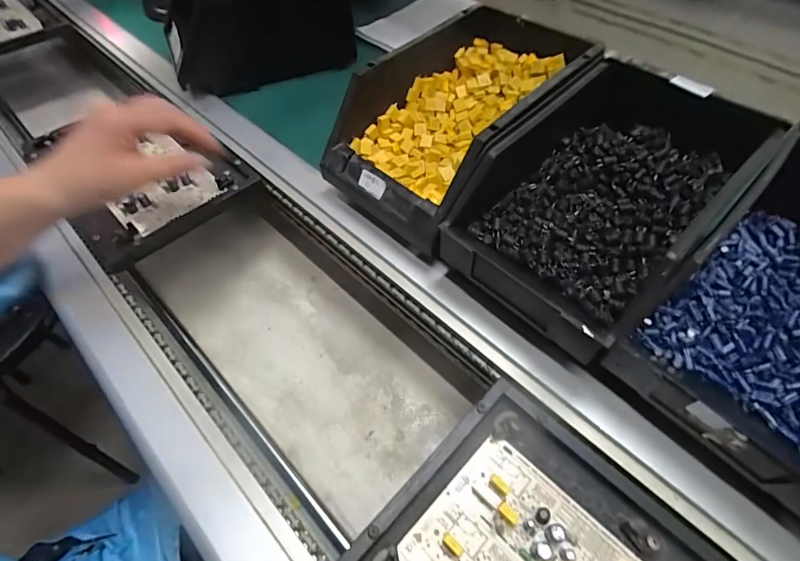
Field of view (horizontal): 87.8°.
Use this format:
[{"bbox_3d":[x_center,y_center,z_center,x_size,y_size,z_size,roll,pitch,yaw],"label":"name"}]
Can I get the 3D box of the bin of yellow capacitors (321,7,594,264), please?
[{"bbox_3d":[0.057,-0.156,0.412,0.146,0.110,0.249,38,68,25],"label":"bin of yellow capacitors"}]

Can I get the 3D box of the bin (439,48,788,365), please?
[{"bbox_3d":[0.154,-0.074,0.330,0.162,0.085,0.228,39,68,22],"label":"bin"}]

